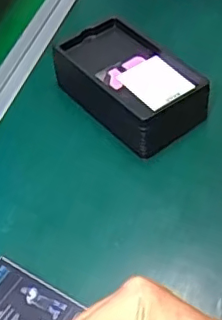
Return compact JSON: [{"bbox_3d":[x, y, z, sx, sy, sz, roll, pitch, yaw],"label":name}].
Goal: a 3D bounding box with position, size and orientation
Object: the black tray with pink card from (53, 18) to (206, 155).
[{"bbox_3d":[0.023,-0.083,0.625,0.105,0.055,0.164,-36,55,-20],"label":"black tray with pink card"}]

